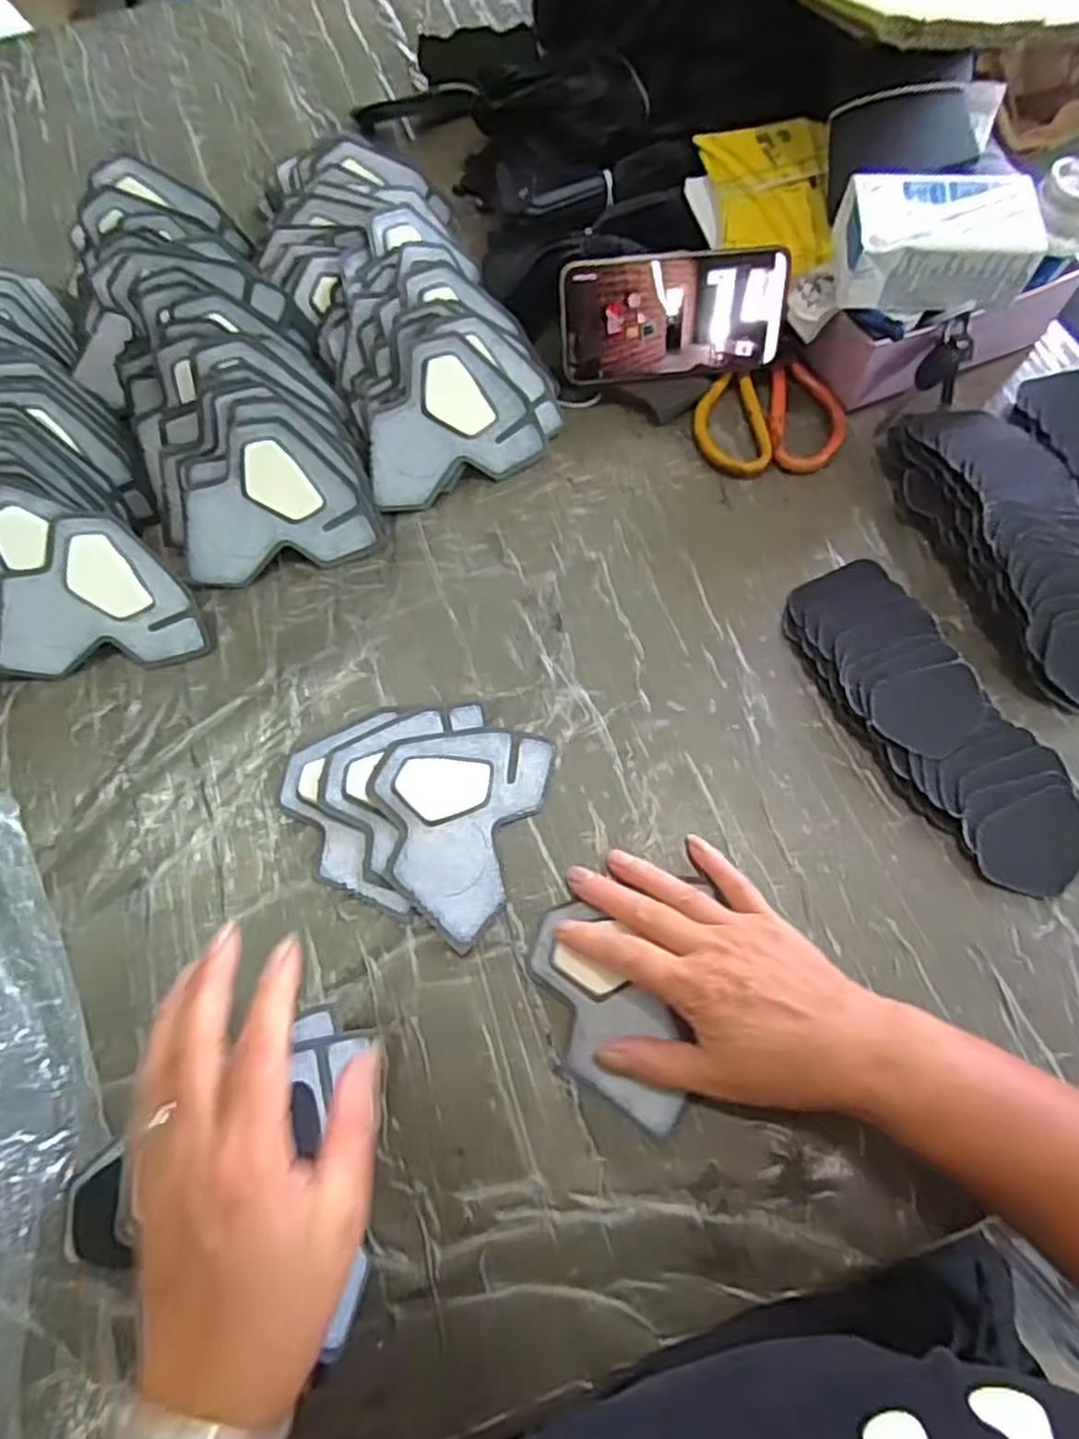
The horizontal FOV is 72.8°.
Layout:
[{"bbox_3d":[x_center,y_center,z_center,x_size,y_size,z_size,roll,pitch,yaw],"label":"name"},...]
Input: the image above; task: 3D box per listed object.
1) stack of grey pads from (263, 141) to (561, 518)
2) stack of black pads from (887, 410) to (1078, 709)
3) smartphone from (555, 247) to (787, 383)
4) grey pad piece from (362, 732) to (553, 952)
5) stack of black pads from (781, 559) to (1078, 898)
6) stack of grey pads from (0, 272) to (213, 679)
[{"bbox_3d":[-0.111,-0.323,0.547,0.153,0.073,0.325,-25,70,-10],"label":"stack of grey pads"},{"bbox_3d":[0.305,-0.116,0.459,0.083,0.042,0.214,-16,69,-6],"label":"stack of black pads"},{"bbox_3d":[0.094,-0.281,0.511,0.155,0.077,0.008,-3,38,-1],"label":"smartphone"},{"bbox_3d":[-0.054,0.055,0.426,0.094,0.014,0.123,20,69,8],"label":"grey pad piece"},{"bbox_3d":[0.233,-0.004,0.433,0.083,0.021,0.217,-27,70,-10],"label":"stack of black pads"},{"bbox_3d":[-0.360,-0.171,0.495,0.151,0.081,0.344,-30,71,-11],"label":"stack of grey pads"}]

